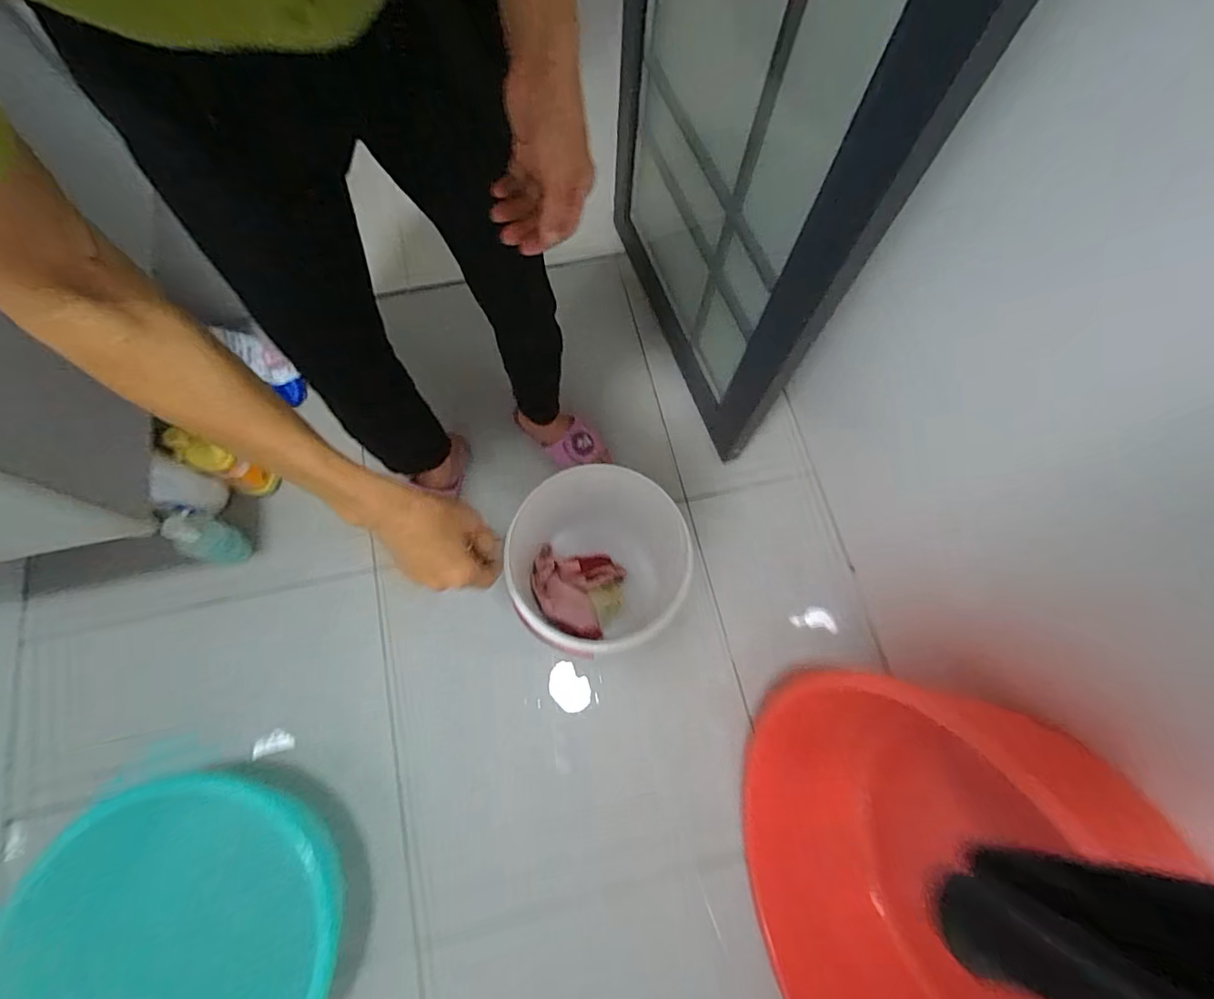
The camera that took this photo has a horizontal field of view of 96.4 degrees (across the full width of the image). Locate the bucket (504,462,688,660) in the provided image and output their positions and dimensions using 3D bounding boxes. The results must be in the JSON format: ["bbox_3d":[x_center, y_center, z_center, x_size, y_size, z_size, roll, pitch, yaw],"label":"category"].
[{"bbox_3d":[-0.020,0.114,0.885,0.253,0.255,0.265,0,72,-1],"label":"bucket"}]

